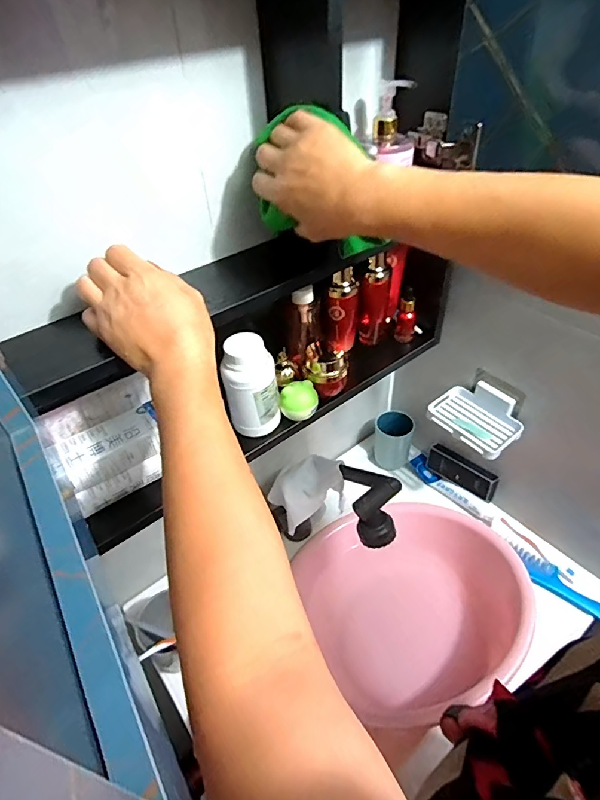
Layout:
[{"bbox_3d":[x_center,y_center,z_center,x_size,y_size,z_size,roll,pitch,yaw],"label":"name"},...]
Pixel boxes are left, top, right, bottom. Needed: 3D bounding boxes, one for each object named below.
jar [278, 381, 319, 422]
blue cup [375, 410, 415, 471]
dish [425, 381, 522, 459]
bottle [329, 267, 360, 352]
[{"bbox_3d":[-0.001,-0.001,0.560,0.044,0.040,0.035,4,43,9],"label":"jar"},{"bbox_3d":[0.181,0.085,0.873,0.068,0.110,0.070,-2,42,2],"label":"blue cup"},{"bbox_3d":[0.272,0.021,0.703,0.092,0.044,0.136,-32,49,-27],"label":"dish"},{"bbox_3d":[0.060,-0.121,0.610,0.037,0.112,0.045,2,43,7],"label":"bottle"}]

